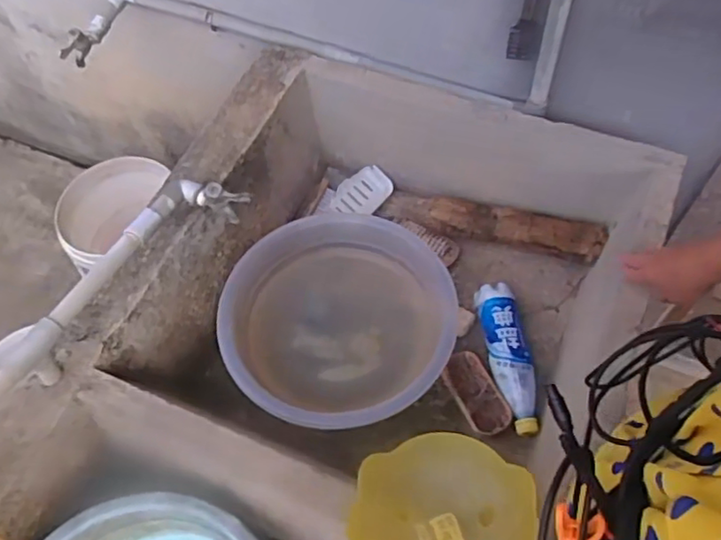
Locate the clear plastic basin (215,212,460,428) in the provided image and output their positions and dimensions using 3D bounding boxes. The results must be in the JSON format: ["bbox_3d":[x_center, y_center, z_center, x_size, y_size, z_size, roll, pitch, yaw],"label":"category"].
[{"bbox_3d":[-0.041,0.086,0.983,0.319,0.124,0.333,-1,60,2],"label":"clear plastic basin"}]

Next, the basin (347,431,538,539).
[{"bbox_3d":[0.084,0.260,0.655,0.181,0.078,0.163,8,60,8],"label":"basin"}]

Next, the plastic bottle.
[{"bbox_3d":[0.224,0.130,0.947,0.067,0.050,0.230,-7,60,-1],"label":"plastic bottle"}]

